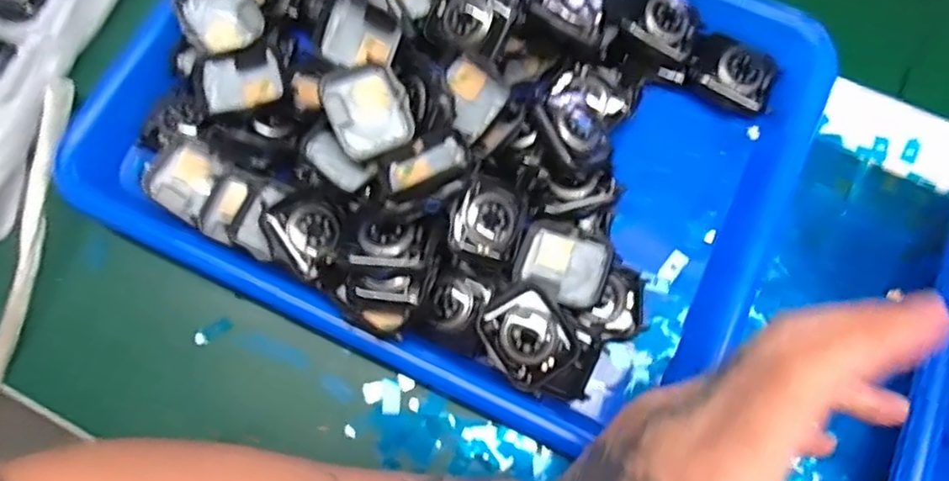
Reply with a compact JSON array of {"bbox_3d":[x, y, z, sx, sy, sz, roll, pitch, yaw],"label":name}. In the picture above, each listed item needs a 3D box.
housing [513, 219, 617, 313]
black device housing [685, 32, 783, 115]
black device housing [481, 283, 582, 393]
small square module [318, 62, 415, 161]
[{"bbox_3d":[0.042,0.011,0.309,0.041,0.011,0.037,19,73,8],"label":"housing"},{"bbox_3d":[0.136,-0.087,0.339,0.047,0.010,0.035,25,91,-2],"label":"black device housing"},{"bbox_3d":[0.023,0.044,0.291,0.033,0.021,0.041,-36,76,-11],"label":"black device housing"},{"bbox_3d":[-0.051,-0.062,0.309,0.036,0.008,0.044,-24,93,-13],"label":"small square module"}]

